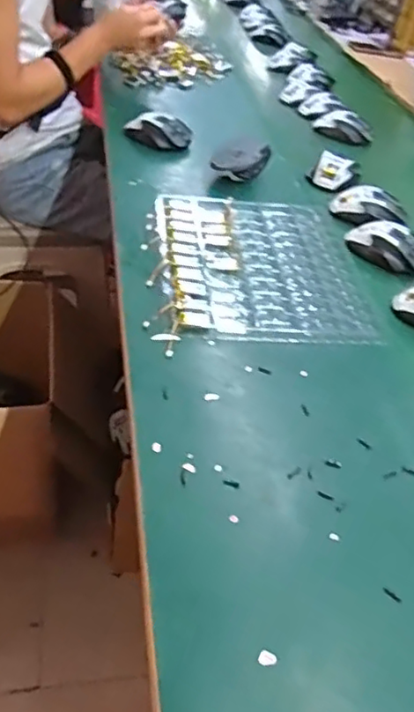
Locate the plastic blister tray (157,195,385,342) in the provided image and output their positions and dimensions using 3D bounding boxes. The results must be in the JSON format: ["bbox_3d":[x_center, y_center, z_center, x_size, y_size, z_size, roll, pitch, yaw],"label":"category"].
[{"bbox_3d":[0.064,-0.125,0.773,0.229,0.019,0.312,1,41,-11],"label":"plastic blister tray"}]

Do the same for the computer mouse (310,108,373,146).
[{"bbox_3d":[0.270,-0.455,1.199,0.121,0.043,0.064,17,41,8],"label":"computer mouse"}]

